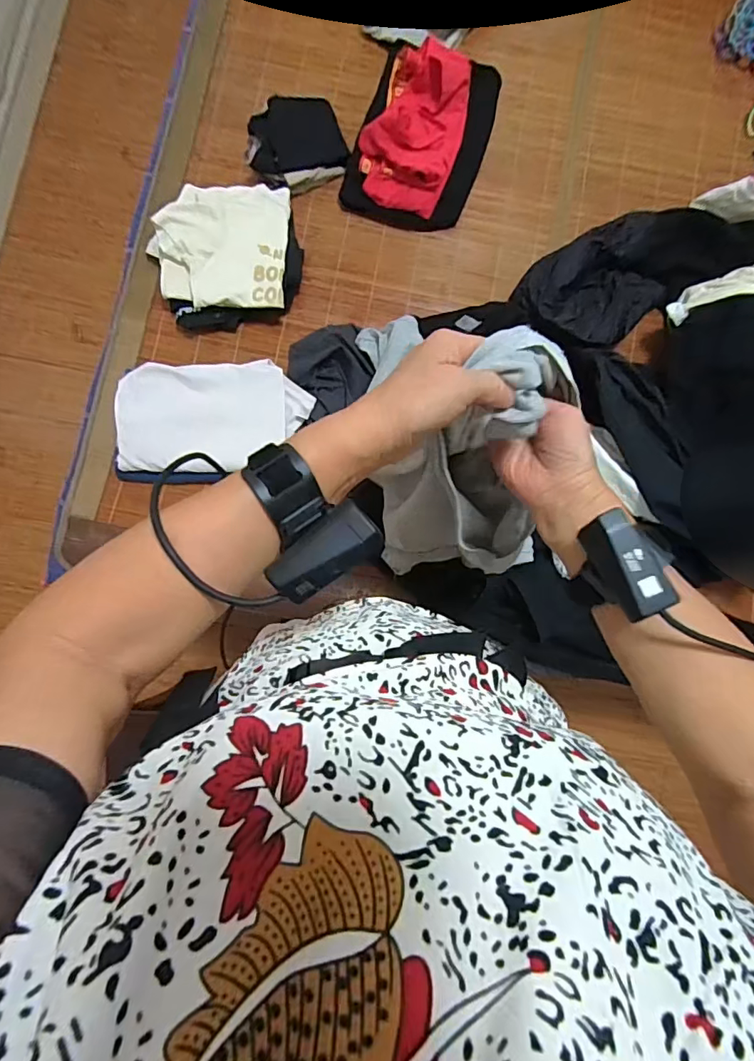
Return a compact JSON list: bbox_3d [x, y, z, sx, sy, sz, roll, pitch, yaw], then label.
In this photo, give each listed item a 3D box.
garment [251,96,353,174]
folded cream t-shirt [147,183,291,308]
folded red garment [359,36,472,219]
[{"bbox_3d":[-0.147,-0.702,0.927,0.173,0.052,0.138,-15,86,-4],"label":"garment"},{"bbox_3d":[-0.265,-0.481,0.865,0.222,0.033,0.217,1,85,-2],"label":"folded cream t-shirt"},{"bbox_3d":[0.066,-0.693,0.880,0.160,0.079,0.245,20,84,0],"label":"folded red garment"}]

